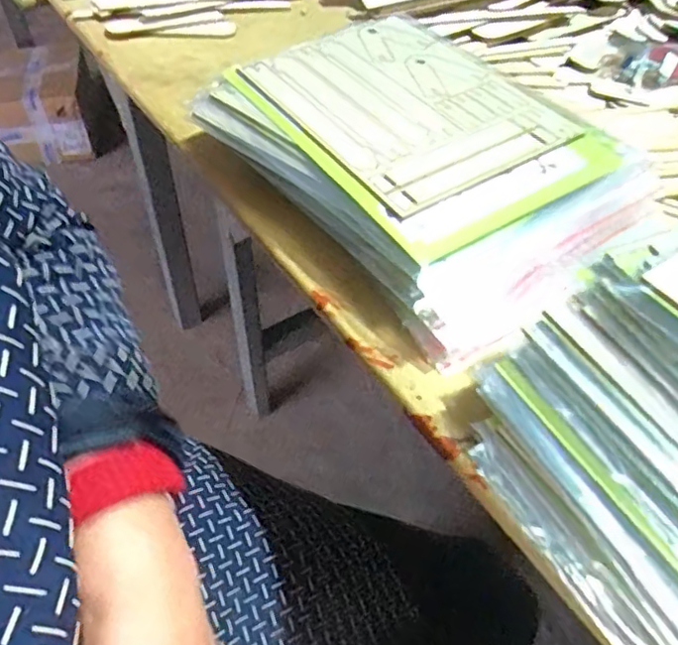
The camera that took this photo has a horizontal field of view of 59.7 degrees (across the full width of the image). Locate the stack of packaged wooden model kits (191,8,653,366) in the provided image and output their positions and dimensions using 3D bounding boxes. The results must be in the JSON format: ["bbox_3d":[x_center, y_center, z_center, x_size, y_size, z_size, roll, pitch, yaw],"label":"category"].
[{"bbox_3d":[0.056,-0.099,0.359,0.184,0.055,0.264,-33,57,-26],"label":"stack of packaged wooden model kits"}]

